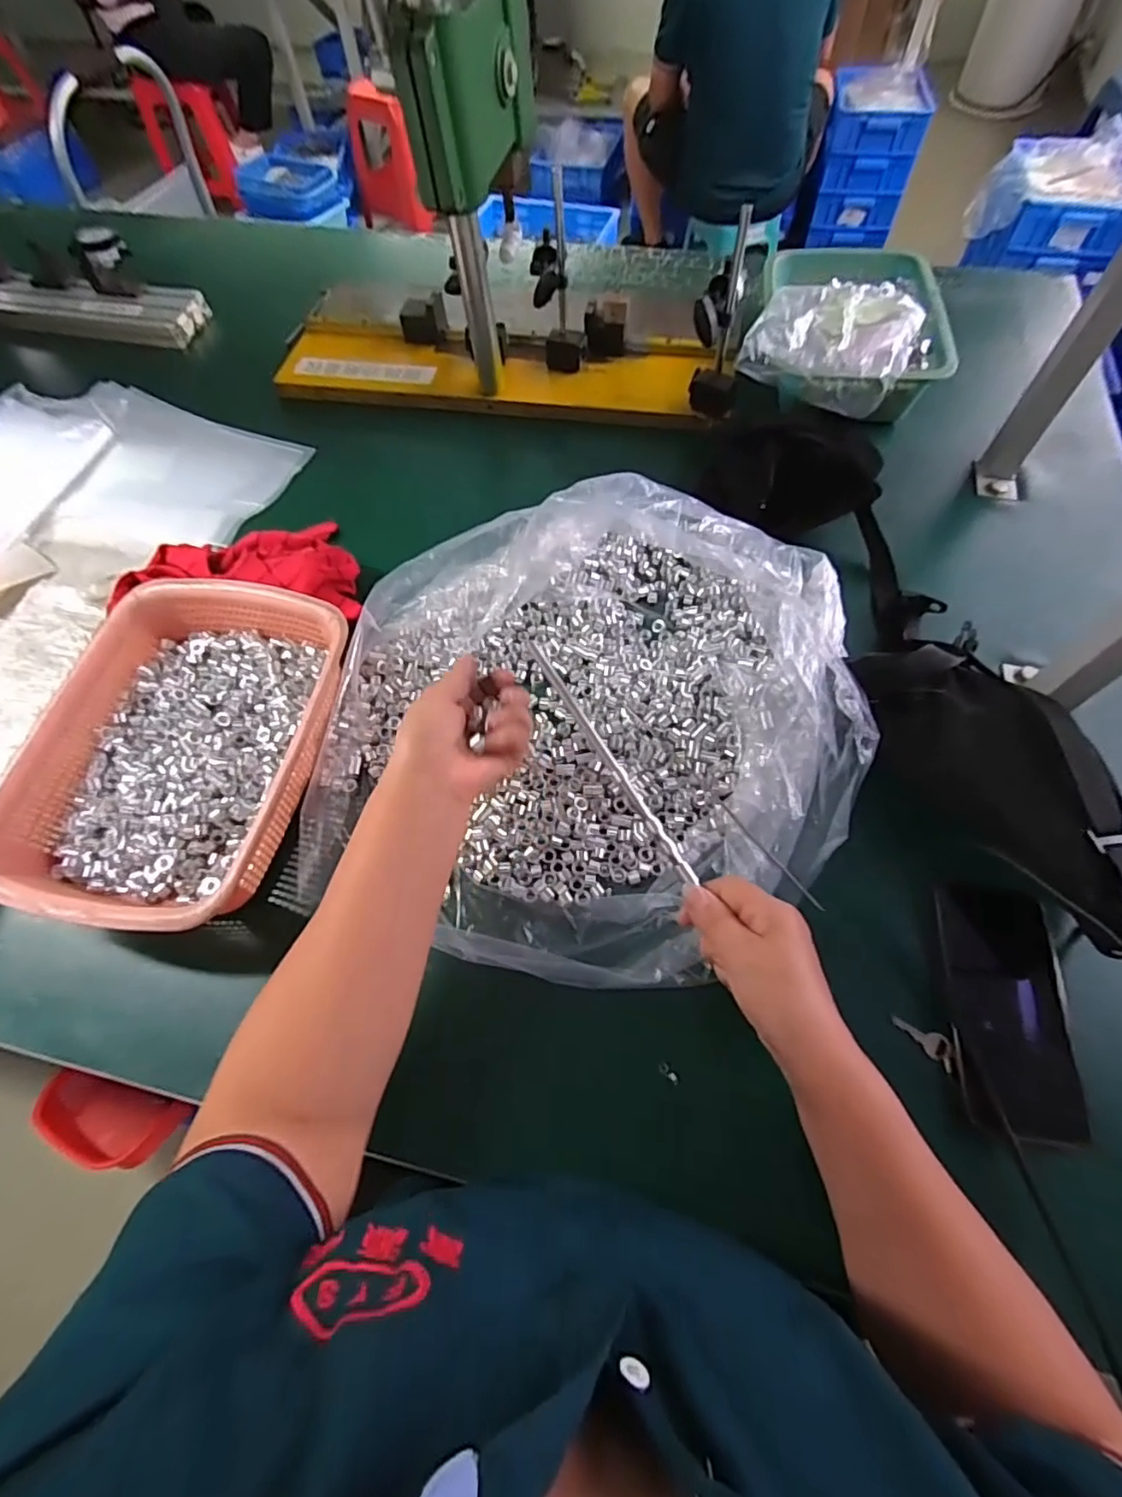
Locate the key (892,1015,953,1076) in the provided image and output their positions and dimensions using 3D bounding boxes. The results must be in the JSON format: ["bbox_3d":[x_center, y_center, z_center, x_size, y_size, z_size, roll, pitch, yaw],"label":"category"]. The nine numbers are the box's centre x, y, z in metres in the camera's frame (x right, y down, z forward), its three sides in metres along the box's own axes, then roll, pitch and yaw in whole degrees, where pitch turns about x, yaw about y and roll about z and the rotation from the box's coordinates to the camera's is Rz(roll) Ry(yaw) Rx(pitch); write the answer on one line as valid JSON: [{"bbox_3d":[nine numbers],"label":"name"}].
[{"bbox_3d":[0.253,0.202,0.416,0.042,0.005,0.018,33,67,34],"label":"key"}]

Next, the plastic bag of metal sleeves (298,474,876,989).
[{"bbox_3d":[0.026,-0.038,0.495,0.470,0.098,0.418,-41,68,-18],"label":"plastic bag of metal sleeves"}]

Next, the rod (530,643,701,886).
[{"bbox_3d":[0.034,0.010,0.420,0.008,0.008,0.197,-32,84,-14],"label":"rod"}]

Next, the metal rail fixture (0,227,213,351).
[{"bbox_3d":[-0.774,-0.690,0.890,0.469,0.111,0.113,13,64,9],"label":"metal rail fixture"}]

